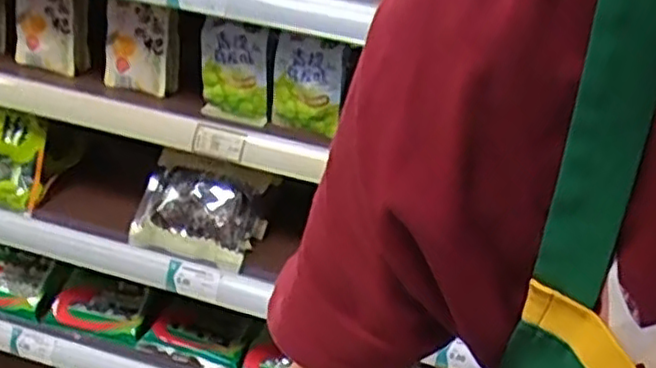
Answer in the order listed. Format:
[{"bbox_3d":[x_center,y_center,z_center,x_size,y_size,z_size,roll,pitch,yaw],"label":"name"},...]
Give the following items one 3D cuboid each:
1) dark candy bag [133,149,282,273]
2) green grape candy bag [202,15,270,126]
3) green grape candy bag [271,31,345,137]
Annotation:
[{"bbox_3d":[-0.162,0.031,0.888,0.149,0.130,0.051,16,-12,8],"label":"dark candy bag"},{"bbox_3d":[-0.114,-0.137,0.842,0.079,0.113,0.042,4,30,-7],"label":"green grape candy bag"},{"bbox_3d":[-0.027,-0.119,0.815,0.076,0.104,0.026,18,31,18],"label":"green grape candy bag"}]

